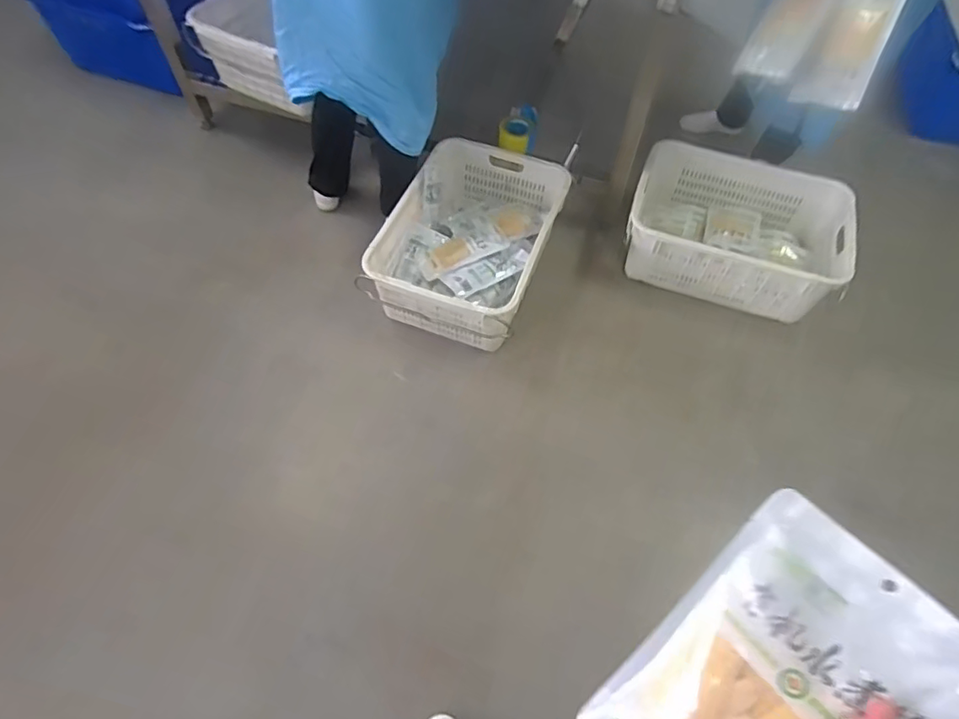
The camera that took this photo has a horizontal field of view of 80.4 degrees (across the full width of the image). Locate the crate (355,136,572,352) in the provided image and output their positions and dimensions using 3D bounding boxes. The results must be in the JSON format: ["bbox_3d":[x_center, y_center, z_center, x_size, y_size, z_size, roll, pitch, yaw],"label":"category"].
[{"bbox_3d":[-0.014,-0.357,1.622,0.414,0.178,0.612,18,58,10],"label":"crate"}]

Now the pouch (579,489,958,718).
[{"bbox_3d":[0.195,0.237,0.384,0.161,0.022,0.250,42,104,32],"label":"pouch"}]

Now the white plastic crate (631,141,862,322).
[{"bbox_3d":[0.763,-0.406,1.719,0.582,0.225,0.471,17,58,10],"label":"white plastic crate"}]

